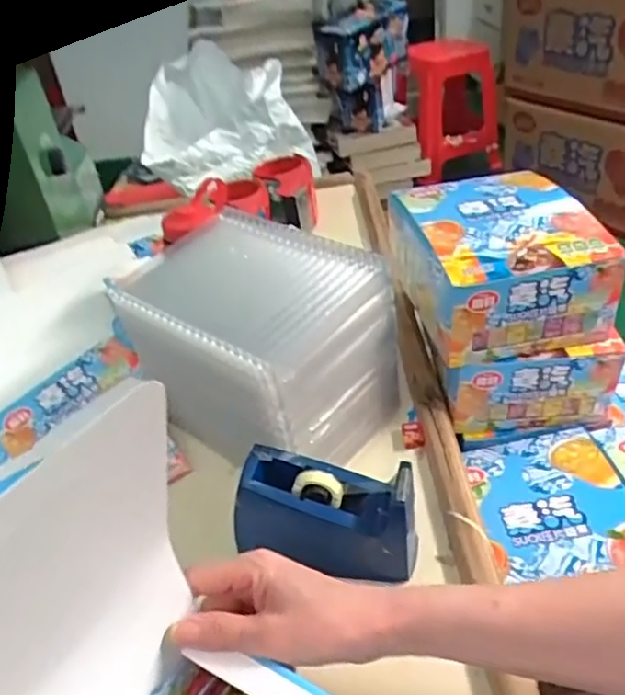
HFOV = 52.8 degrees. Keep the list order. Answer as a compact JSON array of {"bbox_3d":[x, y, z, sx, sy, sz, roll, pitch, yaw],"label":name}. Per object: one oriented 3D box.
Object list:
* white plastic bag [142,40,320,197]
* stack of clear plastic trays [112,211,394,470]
[{"bbox_3d":[-0.179,-0.478,1.329,0.347,0.218,0.247,-5,37,4],"label":"white plastic bag"},{"bbox_3d":[-0.062,-0.008,0.577,0.229,0.154,0.151,24,47,35],"label":"stack of clear plastic trays"}]

